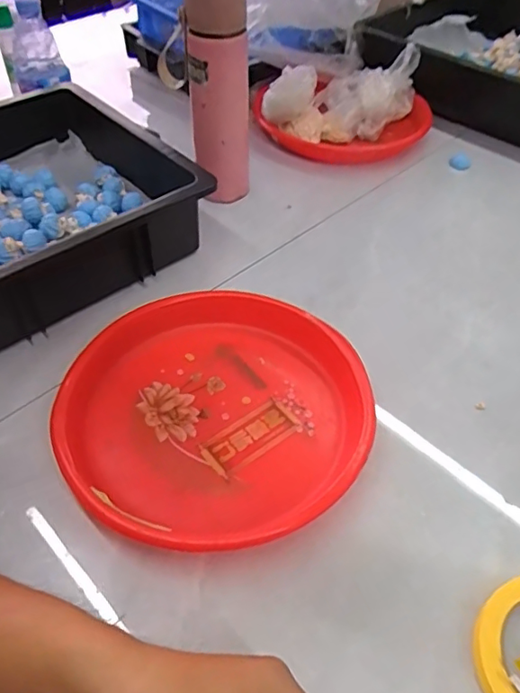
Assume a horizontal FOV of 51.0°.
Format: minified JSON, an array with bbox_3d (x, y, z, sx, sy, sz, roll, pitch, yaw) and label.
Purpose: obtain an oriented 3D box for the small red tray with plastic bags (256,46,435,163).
[{"bbox_3d":[0.122,-0.348,0.789,0.254,0.102,0.184,4,47,1],"label":"small red tray with plastic bags"}]

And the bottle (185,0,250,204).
[{"bbox_3d":[-0.045,-0.282,0.614,0.066,0.254,0.060,0,47,-2],"label":"bottle"}]

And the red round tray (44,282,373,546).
[{"bbox_3d":[-0.036,0.047,0.464,0.246,0.041,0.253,1,47,-1],"label":"red round tray"}]

